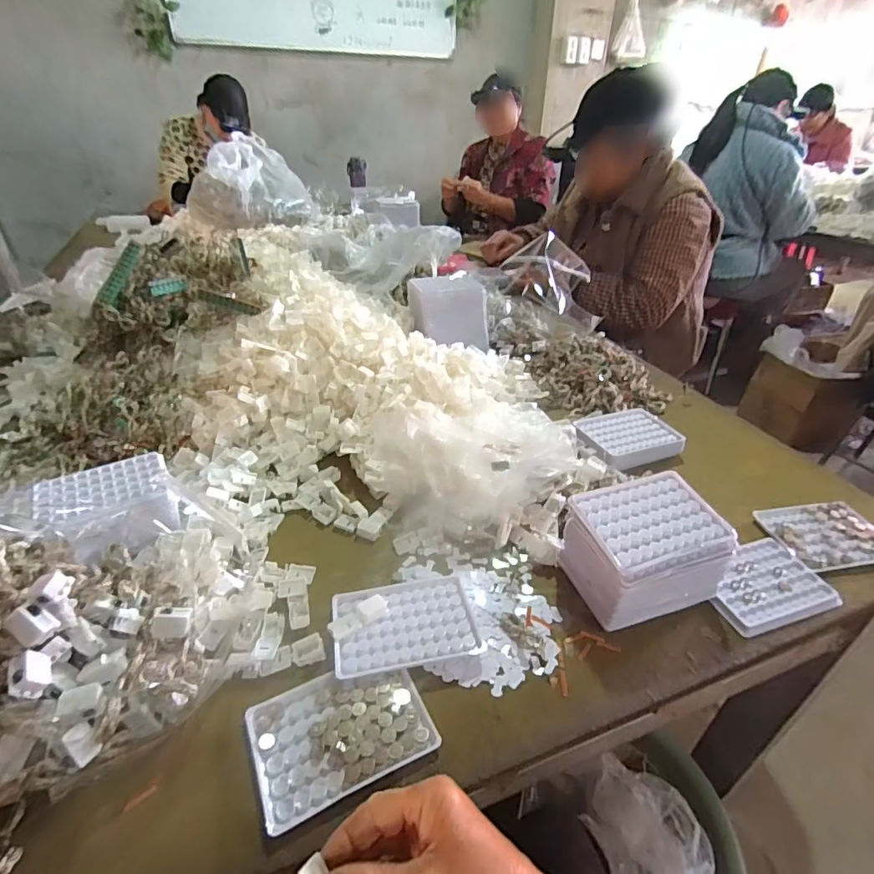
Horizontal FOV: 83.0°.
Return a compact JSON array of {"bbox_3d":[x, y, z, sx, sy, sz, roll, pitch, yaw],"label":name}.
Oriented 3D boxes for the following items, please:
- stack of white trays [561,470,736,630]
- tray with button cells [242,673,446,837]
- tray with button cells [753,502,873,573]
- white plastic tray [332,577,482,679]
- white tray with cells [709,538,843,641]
[{"bbox_3d":[0.204,0.112,0.491,0.134,0.086,0.105,-12,36,-16],"label":"stack of white trays"},{"bbox_3d":[-0.075,0.227,0.387,0.129,0.008,0.094,-17,37,-21],"label":"tray with button cells"},{"bbox_3d":[0.446,0.109,0.569,0.121,0.009,0.095,-5,34,-10],"label":"tray with button cells"},{"bbox_3d":[-0.030,0.167,0.457,0.126,0.011,0.088,-6,36,-11],"label":"white plastic tray"},{"bbox_3d":[0.334,0.151,0.511,0.127,0.013,0.091,-11,38,-17],"label":"white tray with cells"}]

